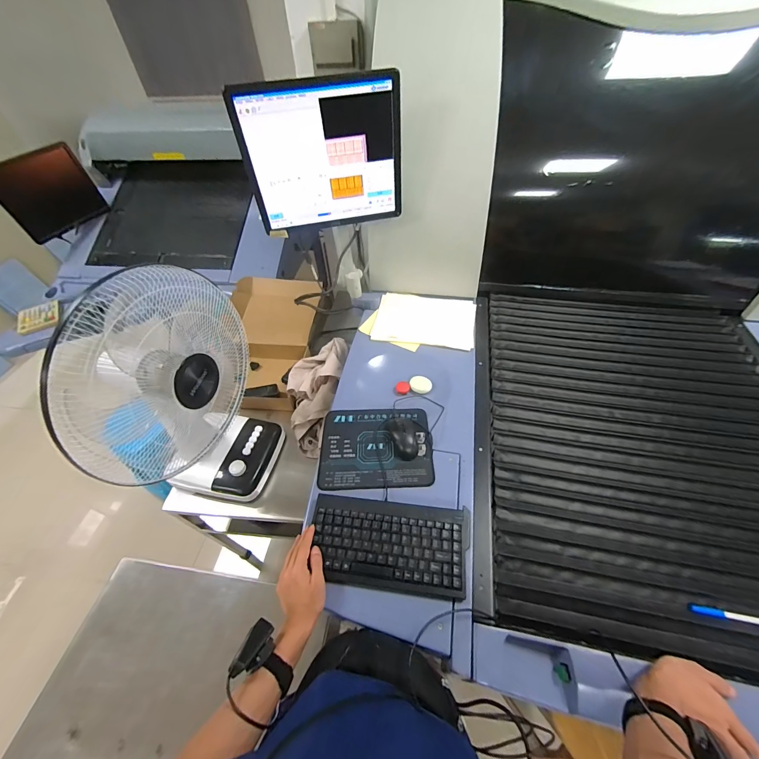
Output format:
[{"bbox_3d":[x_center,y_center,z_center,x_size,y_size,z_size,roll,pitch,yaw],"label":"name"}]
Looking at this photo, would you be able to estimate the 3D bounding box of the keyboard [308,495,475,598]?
[{"bbox_3d":[0.020,0.307,0.617,0.290,0.019,0.150,3,50,6],"label":"keyboard"}]

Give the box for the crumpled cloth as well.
[{"bbox_3d":[-0.223,0.024,1.122,0.192,0.123,0.451,4,64,6],"label":"crumpled cloth"}]

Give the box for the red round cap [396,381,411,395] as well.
[{"bbox_3d":[0.066,0.023,0.913,0.037,0.009,0.039,2,50,5],"label":"red round cap"}]

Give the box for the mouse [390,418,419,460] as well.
[{"bbox_3d":[0.060,0.129,0.765,0.056,0.042,0.110,-11,50,-6],"label":"mouse"}]

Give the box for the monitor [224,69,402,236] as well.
[{"bbox_3d":[-0.132,-0.538,0.808,0.368,0.296,0.060,-12,50,-7],"label":"monitor"}]

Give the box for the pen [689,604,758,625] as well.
[{"bbox_3d":[0.619,0.407,0.557,0.160,0.017,0.013,7,50,9],"label":"pen"}]

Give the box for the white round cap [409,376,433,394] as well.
[{"bbox_3d":[0.116,0.014,0.918,0.061,0.012,0.052,12,51,13],"label":"white round cap"}]

